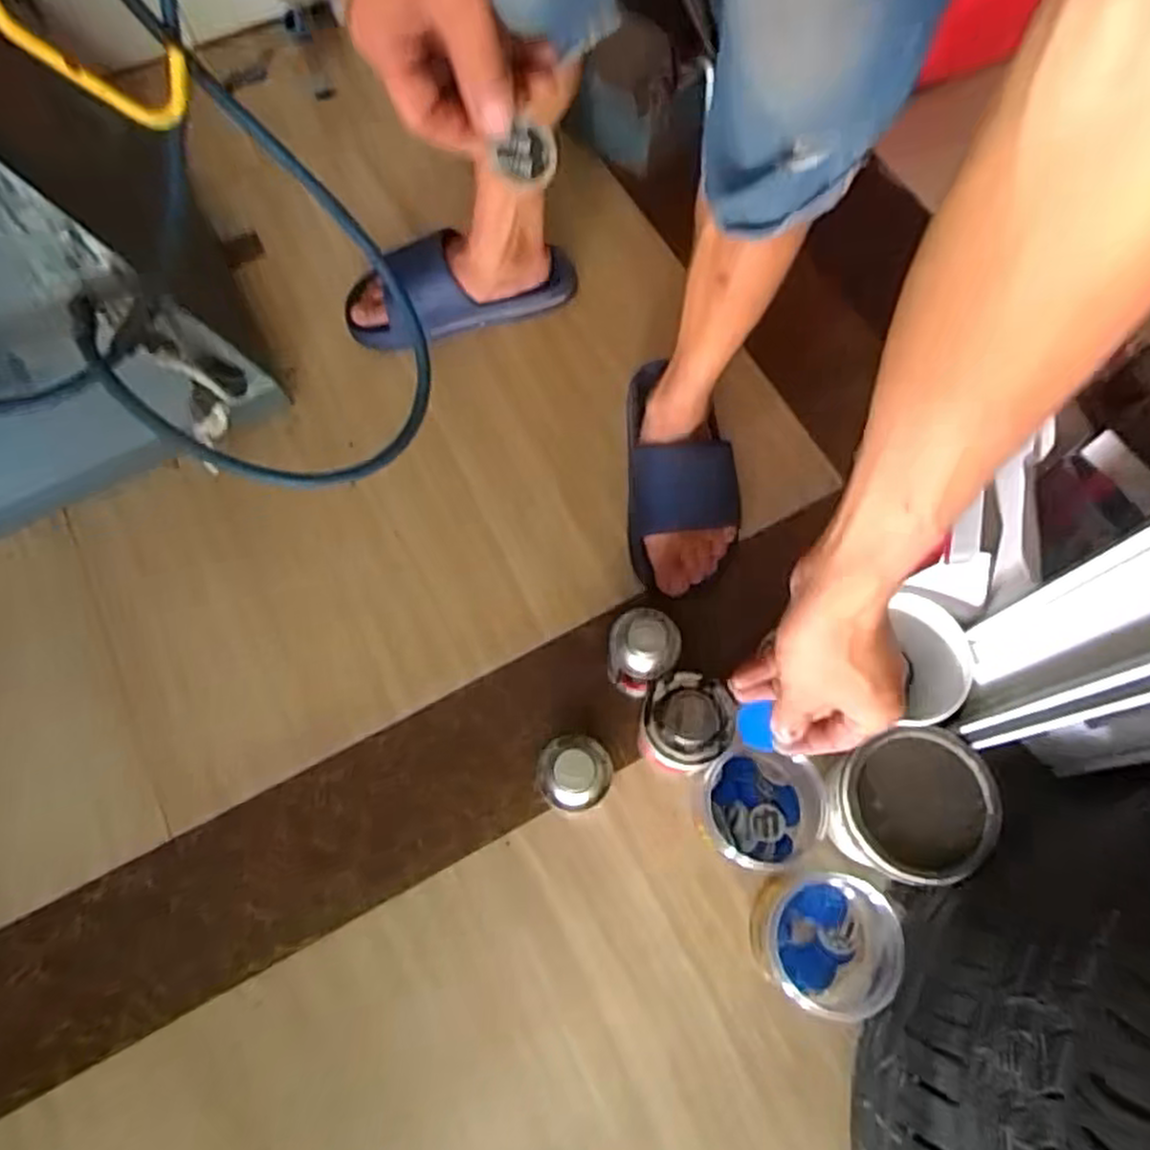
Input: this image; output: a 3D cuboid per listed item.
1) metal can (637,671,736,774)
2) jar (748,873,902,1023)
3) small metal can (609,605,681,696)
[{"bbox_3d":[0.101,0.141,0.698,0.079,0.102,0.083,0,70,1],"label":"metal can"},{"bbox_3d":[0.221,0.322,0.658,0.119,0.094,0.109,0,70,1],"label":"jar"},{"bbox_3d":[0.064,0.078,0.731,0.065,0.121,0.065,0,70,1],"label":"small metal can"}]

